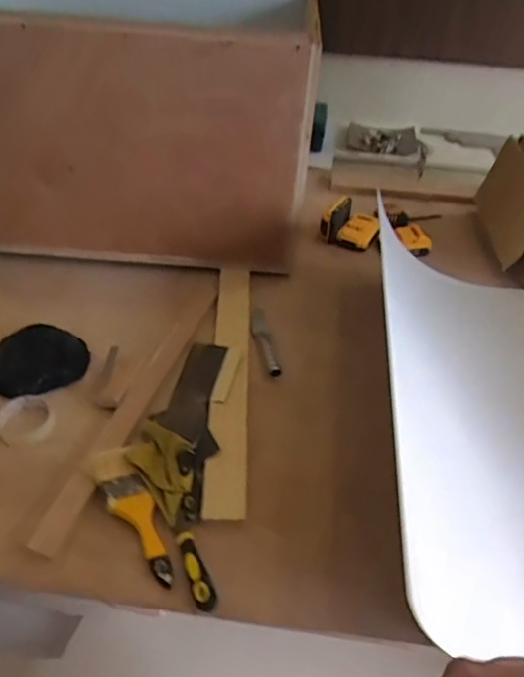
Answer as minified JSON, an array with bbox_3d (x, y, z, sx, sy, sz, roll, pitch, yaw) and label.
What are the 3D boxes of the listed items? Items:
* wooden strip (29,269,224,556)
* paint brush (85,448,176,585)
[{"bbox_3d":[-0.190,0.071,0.929,0.043,0.013,0.616,15,45,12],"label":"wooden strip"},{"bbox_3d":[-0.176,0.232,0.748,0.056,0.017,0.215,-22,48,-24],"label":"paint brush"}]

